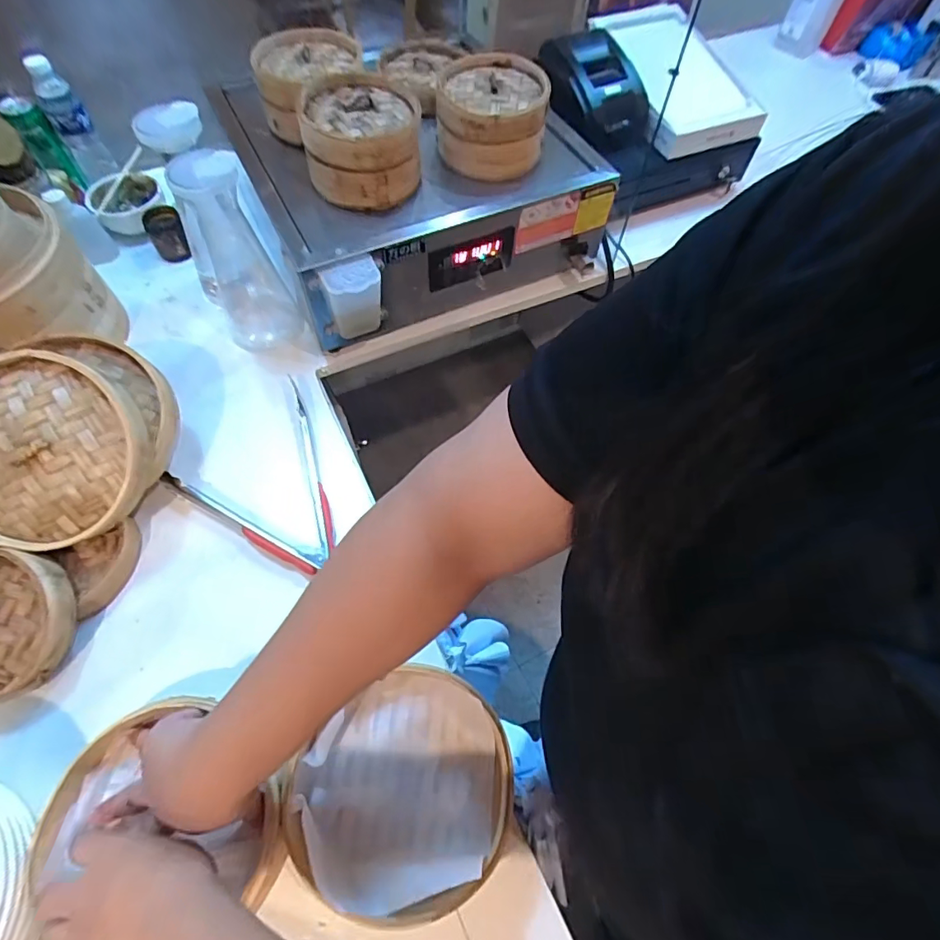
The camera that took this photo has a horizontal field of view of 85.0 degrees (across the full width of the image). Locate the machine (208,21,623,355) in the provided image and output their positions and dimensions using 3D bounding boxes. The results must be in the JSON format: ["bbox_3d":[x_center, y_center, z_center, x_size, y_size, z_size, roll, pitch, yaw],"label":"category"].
[{"bbox_3d":[-0.097,-0.457,0.758,0.444,0.210,0.455,-26,65,-15],"label":"machine"}]

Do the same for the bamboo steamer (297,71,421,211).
[{"bbox_3d":[-0.138,-0.426,0.667,0.139,0.091,0.159,-6,62,-5],"label":"bamboo steamer"}]

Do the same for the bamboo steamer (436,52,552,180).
[{"bbox_3d":[0.032,-0.494,0.713,0.143,0.085,0.168,5,62,1],"label":"bamboo steamer"}]

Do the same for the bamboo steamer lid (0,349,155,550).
[{"bbox_3d":[-0.448,-0.019,0.538,0.199,0.038,0.199,0,92,-7],"label":"bamboo steamer lid"}]

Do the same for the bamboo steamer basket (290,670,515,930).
[{"bbox_3d":[-0.058,0.283,0.457,0.172,0.048,0.192,40,68,18],"label":"bamboo steamer basket"}]

